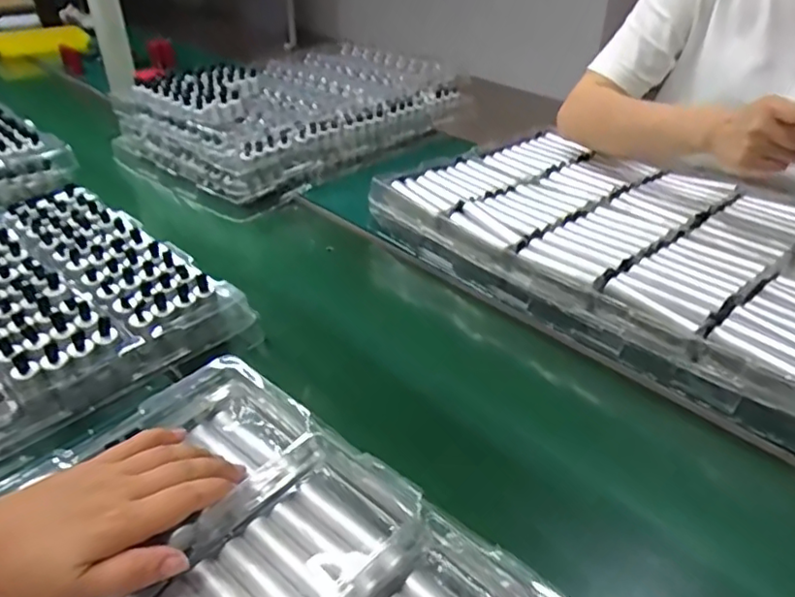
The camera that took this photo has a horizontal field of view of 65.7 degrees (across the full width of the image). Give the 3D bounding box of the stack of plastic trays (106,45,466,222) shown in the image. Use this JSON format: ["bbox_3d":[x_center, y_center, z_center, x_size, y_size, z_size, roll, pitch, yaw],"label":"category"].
[{"bbox_3d":[-0.158,-0.299,0.986,0.487,0.109,0.331,-26,43,-33],"label":"stack of plastic trays"}]

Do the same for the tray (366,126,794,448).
[{"bbox_3d":[0.268,-0.076,0.696,0.501,0.059,0.372,30,44,35],"label":"tray"}]

